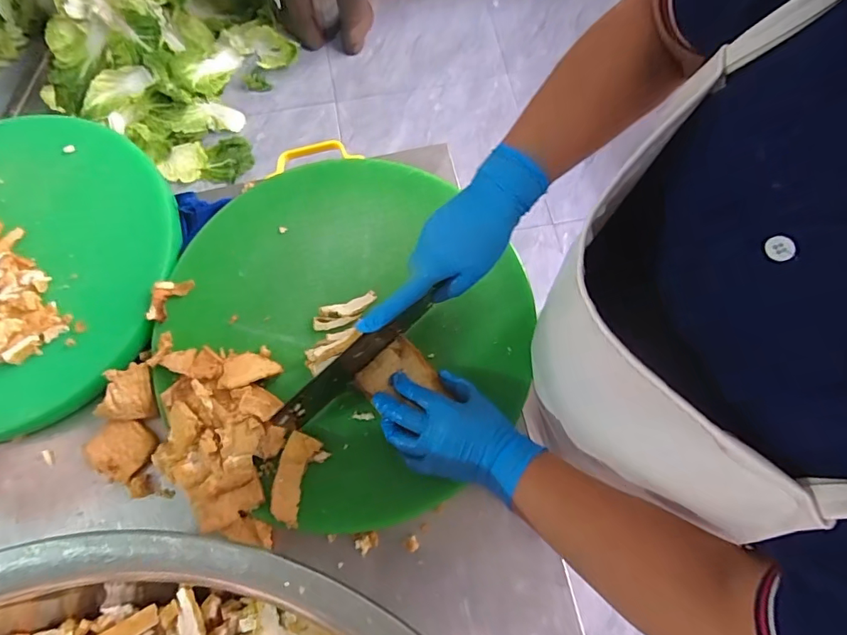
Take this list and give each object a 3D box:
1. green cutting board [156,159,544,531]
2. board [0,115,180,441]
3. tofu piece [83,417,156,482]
[{"bbox_3d":[-0.080,-0.007,0.523,0.387,0.020,0.356,33,76,11],"label":"green cutting board"},{"bbox_3d":[-0.477,-0.063,0.552,0.359,0.034,0.393,-5,72,-1],"label":"board"},{"bbox_3d":[-0.320,0.138,0.504,0.061,0.012,0.061,0,72,1],"label":"tofu piece"}]

